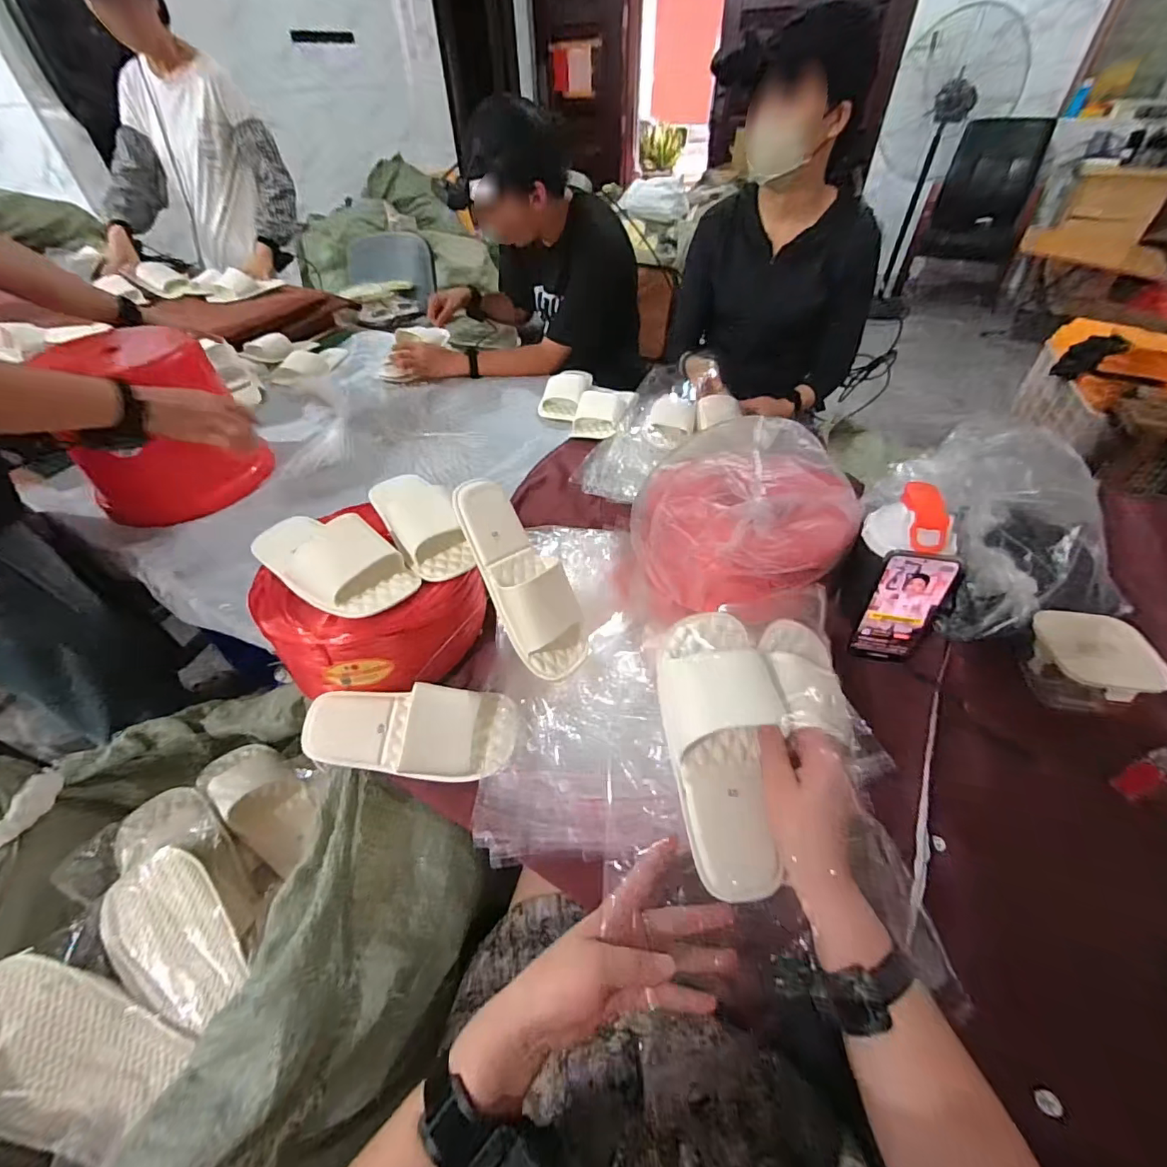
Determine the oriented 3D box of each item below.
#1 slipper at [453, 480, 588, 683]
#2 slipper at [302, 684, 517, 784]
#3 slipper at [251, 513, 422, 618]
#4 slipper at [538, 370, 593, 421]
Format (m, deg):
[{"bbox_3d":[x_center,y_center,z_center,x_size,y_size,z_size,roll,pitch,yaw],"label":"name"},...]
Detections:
[{"bbox_3d":[-0.069,-0.009,0.600,0.102,0.059,0.247,-27,88,-22],"label":"slipper"},{"bbox_3d":[-0.193,0.164,0.552,0.235,0.060,0.095,4,68,-1],"label":"slipper"},{"bbox_3d":[-0.300,-0.038,0.584,0.227,0.054,0.105,27,53,25],"label":"slipper"},{"bbox_3d":[-0.043,-0.476,1.221,0.108,0.051,0.225,5,46,7],"label":"slipper"}]

